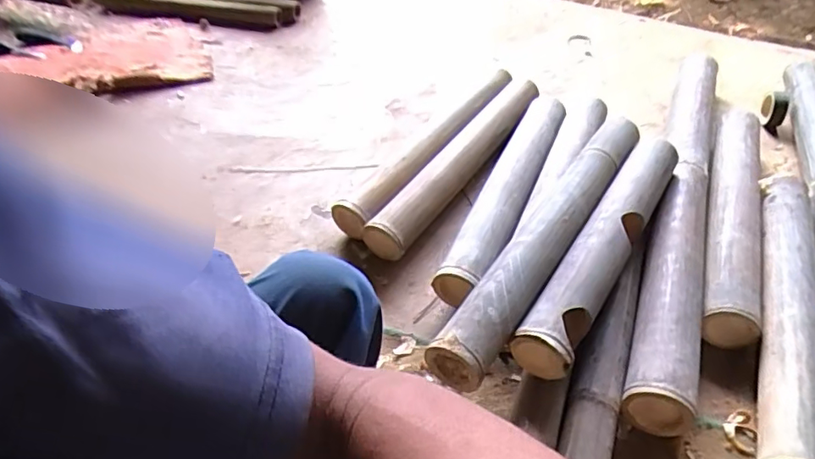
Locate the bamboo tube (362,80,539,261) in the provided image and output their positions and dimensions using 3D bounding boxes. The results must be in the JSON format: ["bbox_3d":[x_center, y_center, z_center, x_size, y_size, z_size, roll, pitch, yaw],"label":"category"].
[{"bbox_3d":[0.112,-0.141,1.073,0.079,0.063,0.567,24,49,27],"label":"bamboo tube"}]

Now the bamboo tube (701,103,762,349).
[{"bbox_3d":[0.554,-0.049,0.939,0.082,0.067,0.574,14,45,19],"label":"bamboo tube"}]

